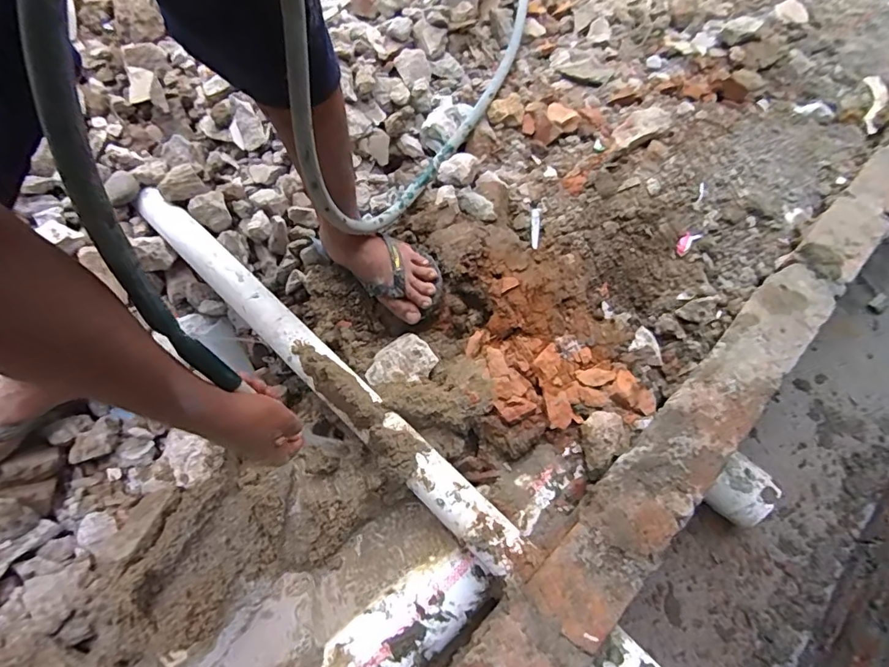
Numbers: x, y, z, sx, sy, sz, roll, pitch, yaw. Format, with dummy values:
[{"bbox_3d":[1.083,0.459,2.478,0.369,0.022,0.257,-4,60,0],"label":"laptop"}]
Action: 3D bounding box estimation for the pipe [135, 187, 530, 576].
[{"bbox_3d":[-0.194,0.029,0.701,0.786,0.057,0.065,40,66,20],"label":"pipe"}]

